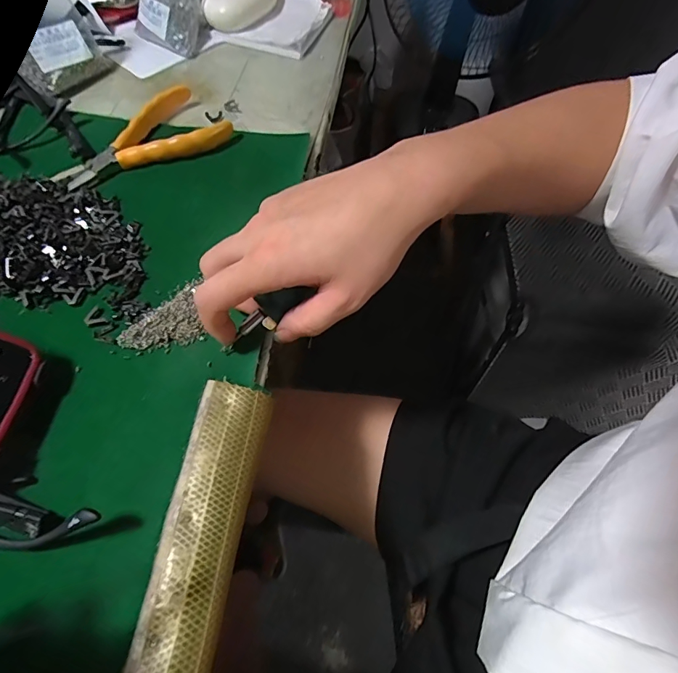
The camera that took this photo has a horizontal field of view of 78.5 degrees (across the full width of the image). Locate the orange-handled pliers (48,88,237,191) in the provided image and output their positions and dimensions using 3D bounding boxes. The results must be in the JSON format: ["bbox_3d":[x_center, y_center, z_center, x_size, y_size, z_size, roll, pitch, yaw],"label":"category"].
[{"bbox_3d":[-0.170,-0.167,0.354,0.141,0.021,0.076,-32,67,-18],"label":"orange-handled pliers"}]

